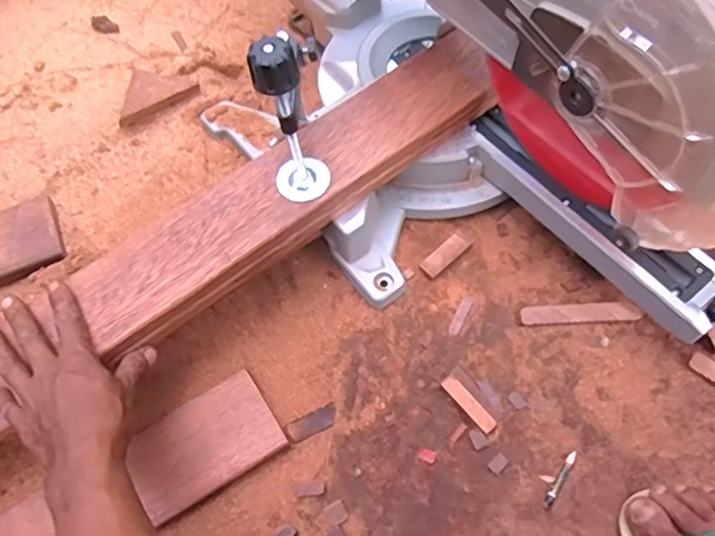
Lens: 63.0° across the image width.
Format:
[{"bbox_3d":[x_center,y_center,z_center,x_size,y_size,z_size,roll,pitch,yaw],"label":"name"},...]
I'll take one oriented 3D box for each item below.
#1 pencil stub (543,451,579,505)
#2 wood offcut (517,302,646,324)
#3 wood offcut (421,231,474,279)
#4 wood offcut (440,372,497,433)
[{"bbox_3d":[0.196,0.200,0.557,0.008,0.004,0.057,33,70,19],"label":"pencil stub"},{"bbox_3d":[0.237,0.047,0.618,0.125,0.009,0.020,-2,62,1],"label":"wood offcut"},{"bbox_3d":[0.099,-0.016,0.650,0.066,0.016,0.023,-38,67,-16],"label":"wood offcut"},{"bbox_3d":[0.113,0.136,0.589,0.018,0.012,0.066,-38,67,-16],"label":"wood offcut"}]

